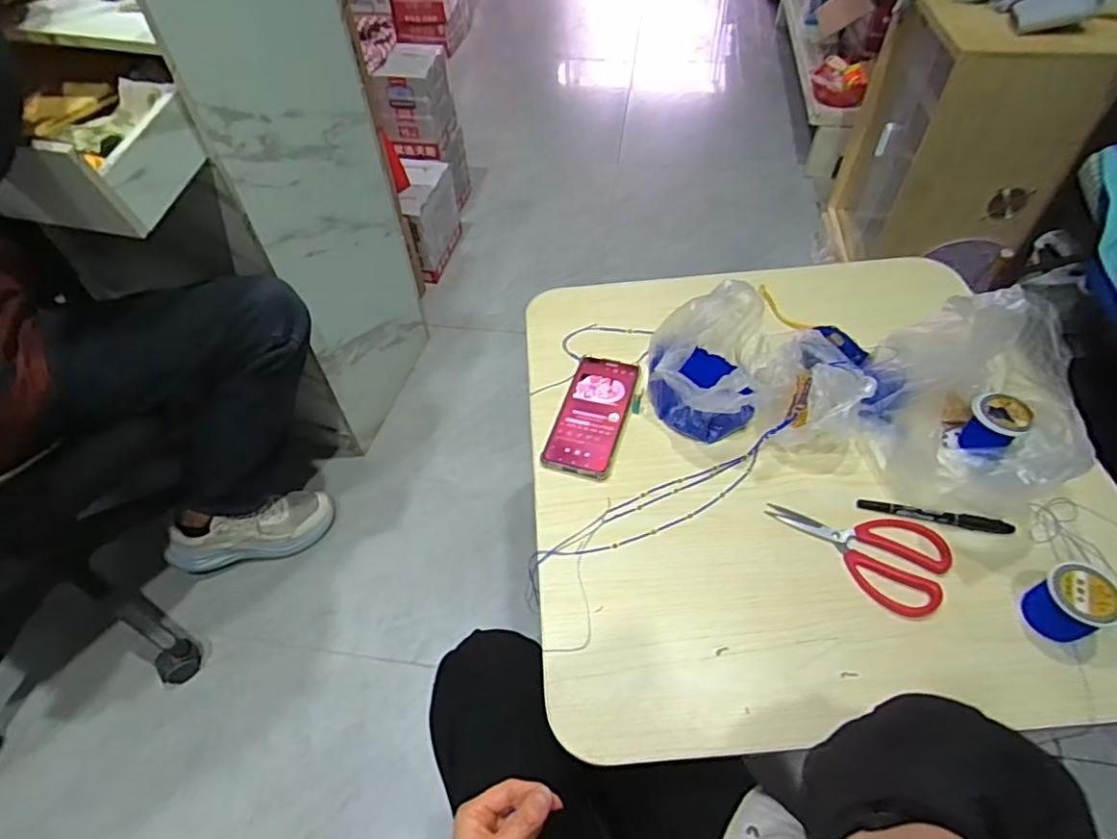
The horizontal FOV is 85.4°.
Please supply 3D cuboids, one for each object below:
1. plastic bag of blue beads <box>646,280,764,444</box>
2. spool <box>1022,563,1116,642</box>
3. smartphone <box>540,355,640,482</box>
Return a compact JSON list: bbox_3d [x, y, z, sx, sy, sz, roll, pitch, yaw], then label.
[{"bbox_3d":[0.162,-0.068,0.653,0.120,0.139,0.158,8,53,7],"label":"plastic bag of blue beads"},{"bbox_3d":[0.435,0.159,0.519,0.049,0.058,0.055,-26,58,-17],"label":"spool"},{"bbox_3d":[0.041,-0.008,0.698,0.078,0.009,0.174,14,54,12],"label":"smartphone"}]

